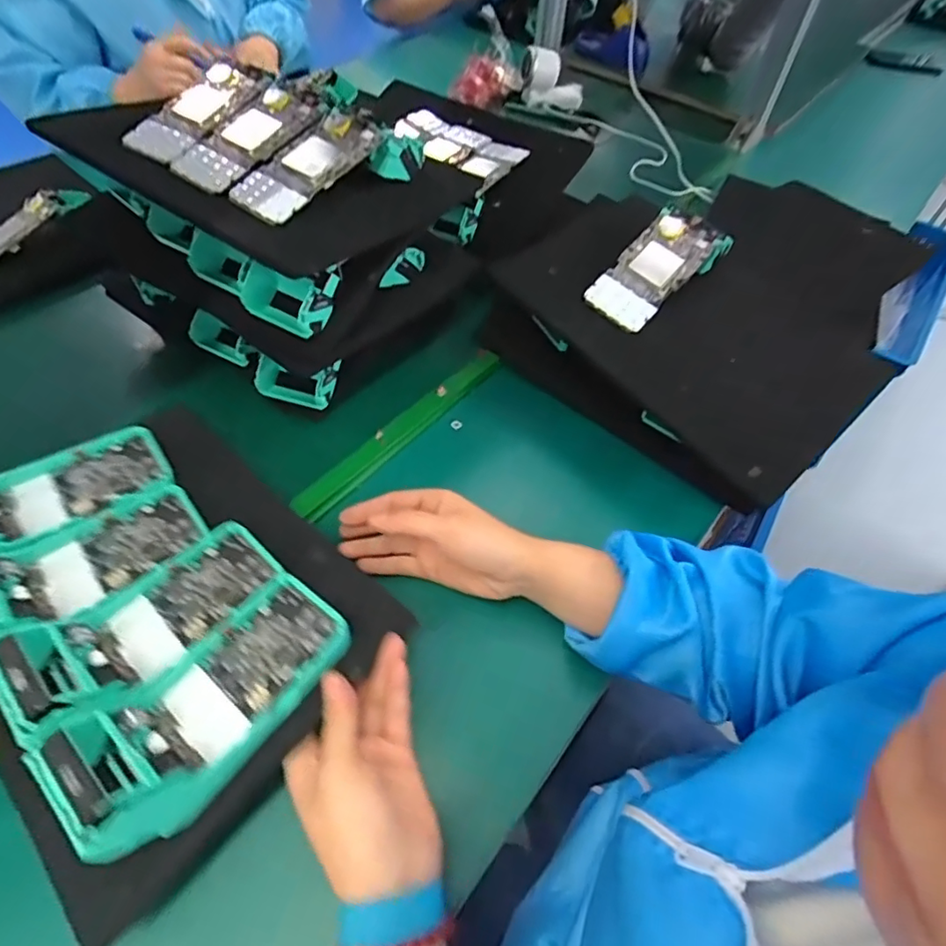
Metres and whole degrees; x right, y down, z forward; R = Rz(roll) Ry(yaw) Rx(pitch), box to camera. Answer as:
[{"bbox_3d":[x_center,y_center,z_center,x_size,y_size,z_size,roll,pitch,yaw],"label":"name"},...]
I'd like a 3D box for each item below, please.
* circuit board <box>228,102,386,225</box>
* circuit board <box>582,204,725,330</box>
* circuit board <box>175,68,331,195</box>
[{"bbox_3d":[-0.138,-0.262,0.470,0.065,0.013,0.134,35,74,21],"label":"circuit board"},{"bbox_3d":[0.179,-0.205,0.552,0.066,0.021,0.139,40,80,23],"label":"circuit board"},{"bbox_3d":[-0.187,-0.304,0.492,0.071,0.016,0.156,34,73,20],"label":"circuit board"}]

